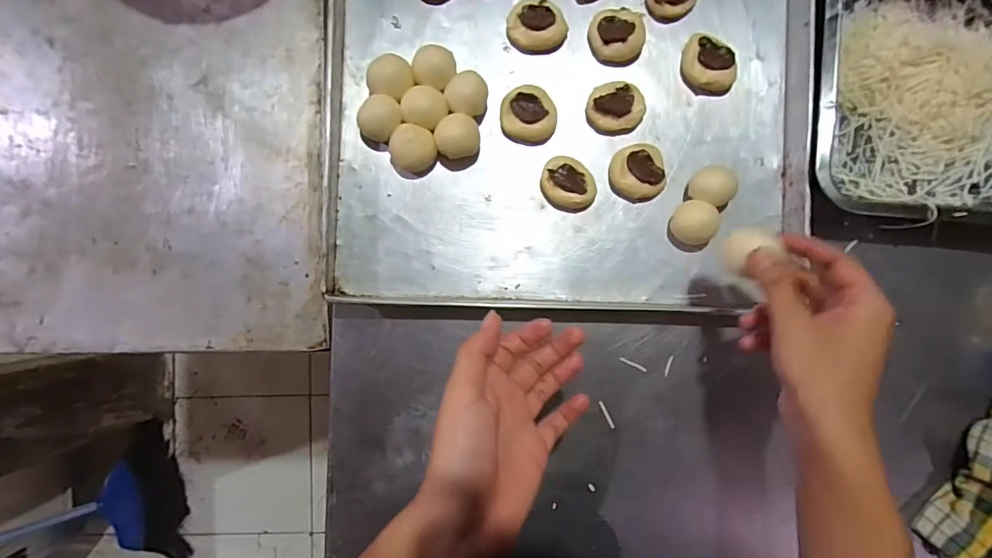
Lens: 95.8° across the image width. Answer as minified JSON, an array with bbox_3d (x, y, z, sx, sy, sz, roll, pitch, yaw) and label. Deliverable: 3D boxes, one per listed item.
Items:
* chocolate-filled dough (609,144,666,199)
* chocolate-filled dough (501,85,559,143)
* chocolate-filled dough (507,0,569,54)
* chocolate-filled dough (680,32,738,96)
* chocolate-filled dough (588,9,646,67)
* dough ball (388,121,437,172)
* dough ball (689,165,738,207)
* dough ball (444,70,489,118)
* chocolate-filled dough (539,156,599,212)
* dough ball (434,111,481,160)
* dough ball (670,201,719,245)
[{"bbox_3d":[0.139,-0.105,0.438,0.053,0.015,0.051,5,87,3],"label":"chocolate-filled dough"},{"bbox_3d":[0.032,-0.162,0.441,0.054,0.014,0.050,2,87,3],"label":"chocolate-filled dough"},{"bbox_3d":[0.041,-0.250,0.442,0.057,0.014,0.046,3,87,3],"label":"chocolate-filled dough"},{"bbox_3d":[0.208,-0.210,0.436,0.051,0.019,0.052,11,88,3],"label":"chocolate-filled dough"},{"bbox_3d":[0.119,-0.238,0.439,0.053,0.021,0.050,0,87,3],"label":"chocolate-filled dough"},{"bbox_3d":[-0.079,-0.125,0.432,0.041,0.029,0.040,0,87,3],"label":"dough ball"},{"bbox_3d":[0.207,-0.089,0.430,0.040,0.026,0.035,18,88,4],"label":"dough ball"},{"bbox_3d":[-0.028,-0.177,0.435,0.039,0.026,0.041,0,87,3],"label":"dough ball"},{"bbox_3d":[0.072,-0.093,0.439,0.054,0.019,0.048,23,88,4],"label":"chocolate-filled dough"},{"bbox_3d":[-0.037,-0.137,0.434,0.041,0.024,0.040,0,87,3],"label":"dough ball"},{"bbox_3d":[0.190,-0.054,0.432,0.039,0.025,0.040,0,87,3],"label":"dough ball"}]

